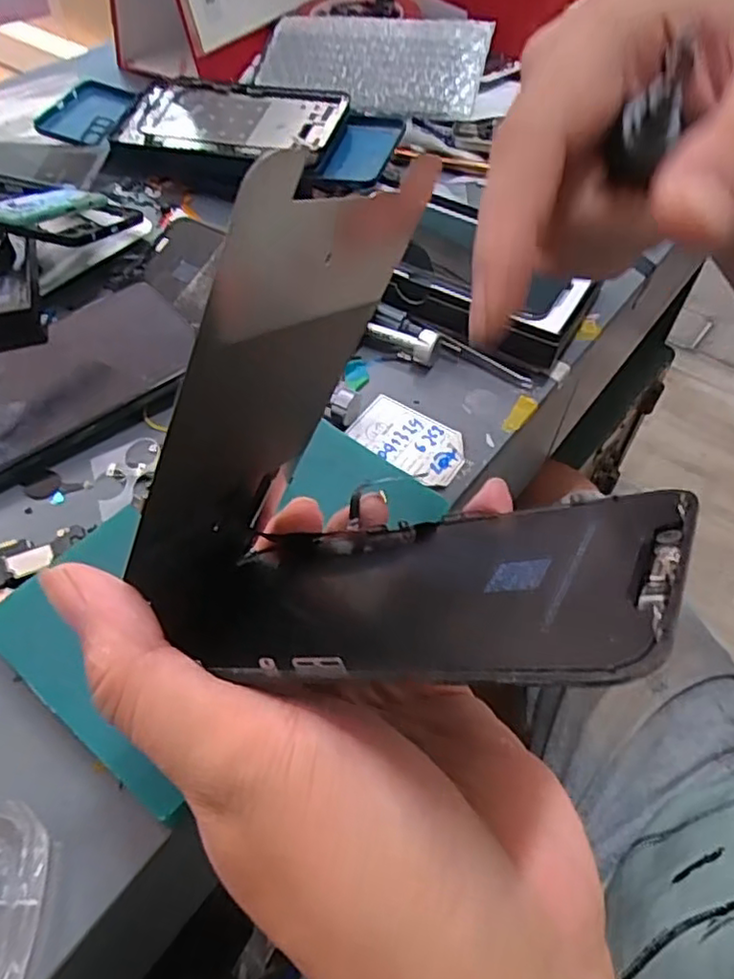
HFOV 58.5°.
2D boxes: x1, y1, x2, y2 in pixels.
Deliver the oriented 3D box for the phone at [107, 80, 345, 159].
[{"bbox_3d":[-0.098,-0.267,0.469,0.157,0.008,0.080,16,63,16],"label":"phone"}]

